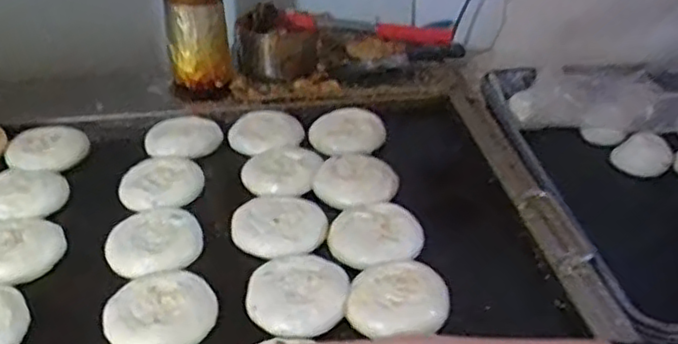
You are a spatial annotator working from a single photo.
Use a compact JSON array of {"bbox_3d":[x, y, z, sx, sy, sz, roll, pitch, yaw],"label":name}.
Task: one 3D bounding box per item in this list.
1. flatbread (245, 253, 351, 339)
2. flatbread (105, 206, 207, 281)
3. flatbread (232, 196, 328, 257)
[{"bbox_3d":[-0.041,0.119,0.675,0.098,0.024,0.093,-1,33,-1],"label":"flatbread"},{"bbox_3d":[-0.201,0.073,0.743,0.099,0.033,0.099,-12,35,-18],"label":"flatbread"},{"bbox_3d":[-0.069,0.057,0.765,0.107,0.021,0.101,0,33,0],"label":"flatbread"}]

